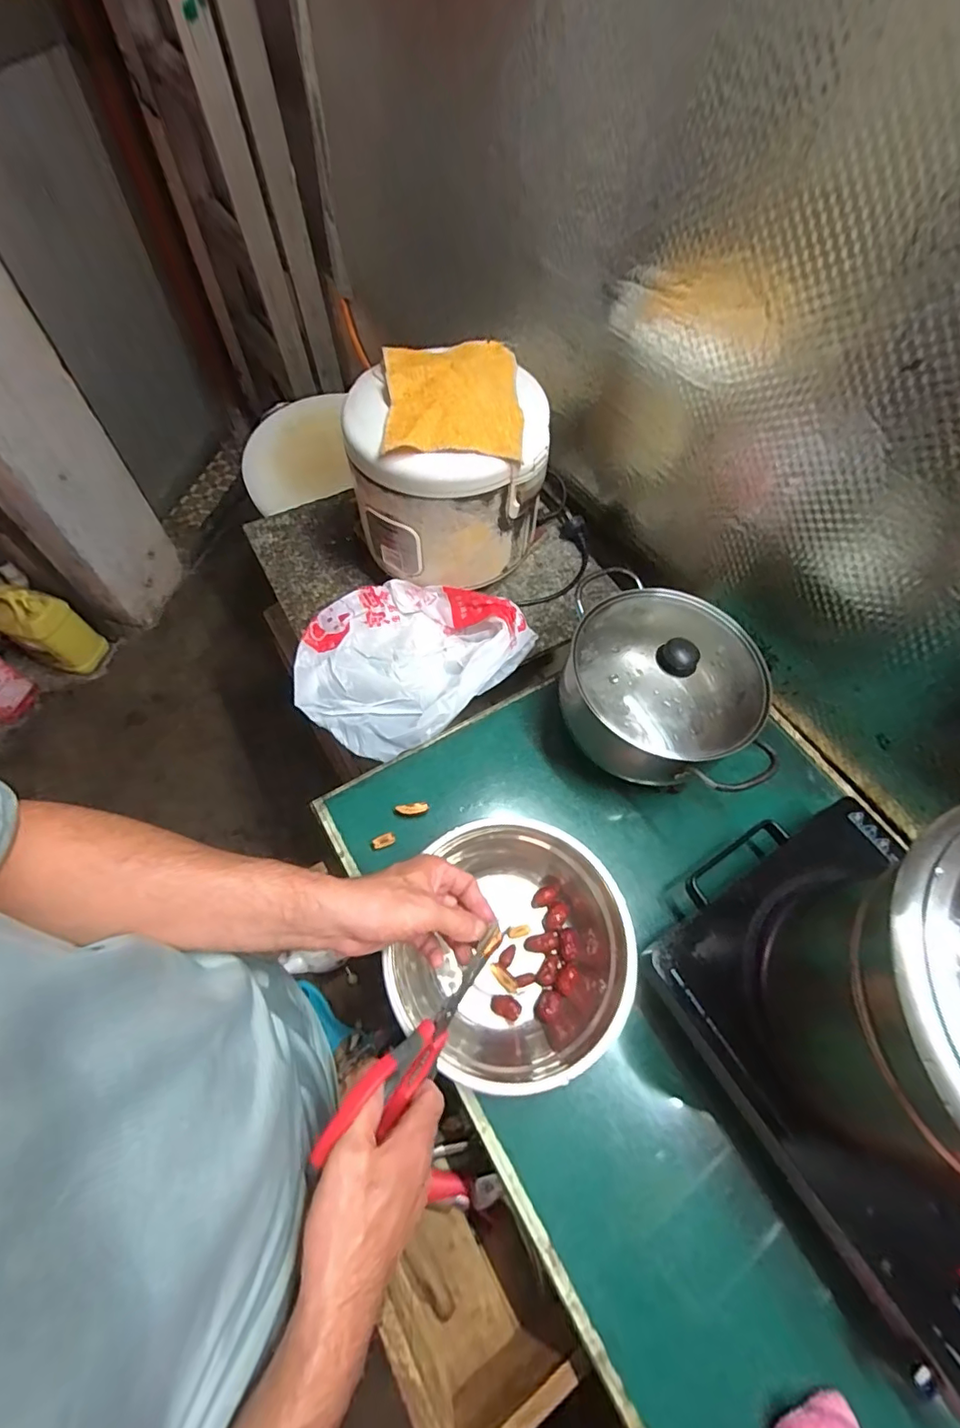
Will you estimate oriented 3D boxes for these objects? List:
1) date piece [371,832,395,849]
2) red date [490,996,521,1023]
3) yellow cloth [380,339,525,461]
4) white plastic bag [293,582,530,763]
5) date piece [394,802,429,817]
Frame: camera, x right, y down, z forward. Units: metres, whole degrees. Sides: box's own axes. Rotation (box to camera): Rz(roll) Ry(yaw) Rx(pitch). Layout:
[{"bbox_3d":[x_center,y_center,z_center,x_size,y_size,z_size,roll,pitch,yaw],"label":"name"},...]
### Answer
[{"bbox_3d":[-0.108,0.142,0.584,0.025,0.011,0.014,-18,66,-13],"label":"date piece"},{"bbox_3d":[0.026,0.288,0.514,0.028,0.017,0.020,22,64,7],"label":"red date"},{"bbox_3d":[-0.032,-0.377,0.612,0.154,0.030,0.172,-2,63,-5],"label":"yellow cloth"},{"bbox_3d":[-0.107,-0.083,0.701,0.246,0.073,0.279,37,67,14],"label":"white plastic bag"},{"bbox_3d":[-0.079,0.111,0.600,0.038,0.013,0.013,-2,63,-5],"label":"date piece"}]

